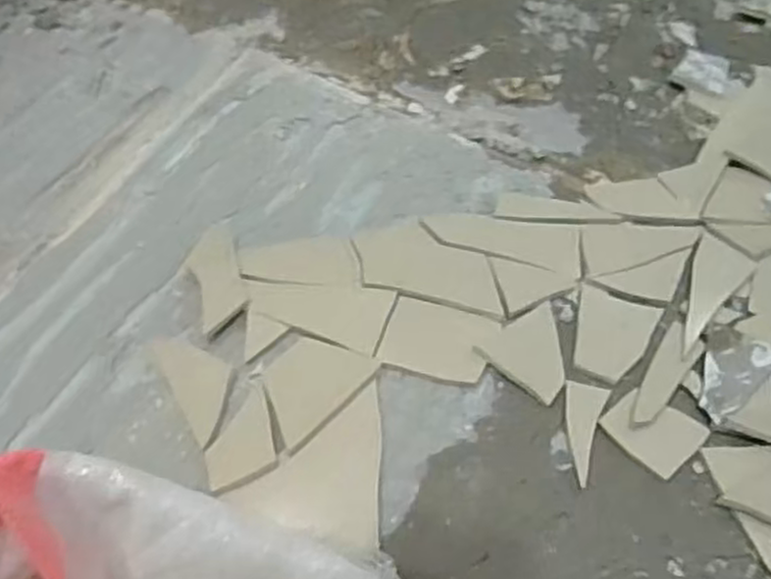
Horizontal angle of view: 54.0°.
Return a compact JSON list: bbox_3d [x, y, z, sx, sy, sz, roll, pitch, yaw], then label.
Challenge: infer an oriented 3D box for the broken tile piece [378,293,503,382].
[{"bbox_3d":[0.054,0.055,0.785,0.109,0.012,0.080,16,59,8],"label":"broken tile piece"}]

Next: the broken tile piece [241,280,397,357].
[{"bbox_3d":[-0.072,0.015,0.802,0.150,0.007,0.074,17,59,8],"label":"broken tile piece"}]

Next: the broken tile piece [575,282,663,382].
[{"bbox_3d":[0.236,0.047,0.796,0.082,0.005,0.101,22,60,12],"label":"broken tile piece"}]

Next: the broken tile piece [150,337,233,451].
[{"bbox_3d":[-0.185,0.090,0.756,0.056,0.014,0.131,-28,63,-18],"label":"broken tile piece"}]

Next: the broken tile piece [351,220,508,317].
[{"bbox_3d":[0.051,-0.029,0.837,0.170,0.005,0.096,14,55,9],"label":"broken tile piece"}]

